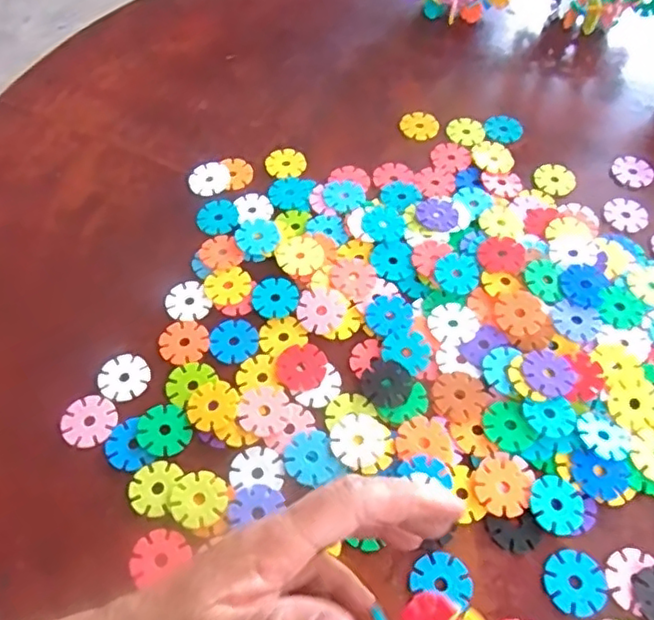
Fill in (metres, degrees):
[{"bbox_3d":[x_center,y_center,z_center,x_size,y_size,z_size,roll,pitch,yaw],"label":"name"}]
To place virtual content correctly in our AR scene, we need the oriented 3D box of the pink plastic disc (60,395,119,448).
[{"bbox_3d":[-0.146,0.067,0.374,0.033,0.004,0.032,0,58,0],"label":"pink plastic disc"}]

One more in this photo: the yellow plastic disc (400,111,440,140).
[{"bbox_3d":[0.079,-0.157,0.519,0.032,0.004,0.029,-6,58,-4],"label":"yellow plastic disc"}]

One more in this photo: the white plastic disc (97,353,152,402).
[{"bbox_3d":[-0.130,0.043,0.392,0.031,0.006,0.029,0,58,0],"label":"white plastic disc"}]

